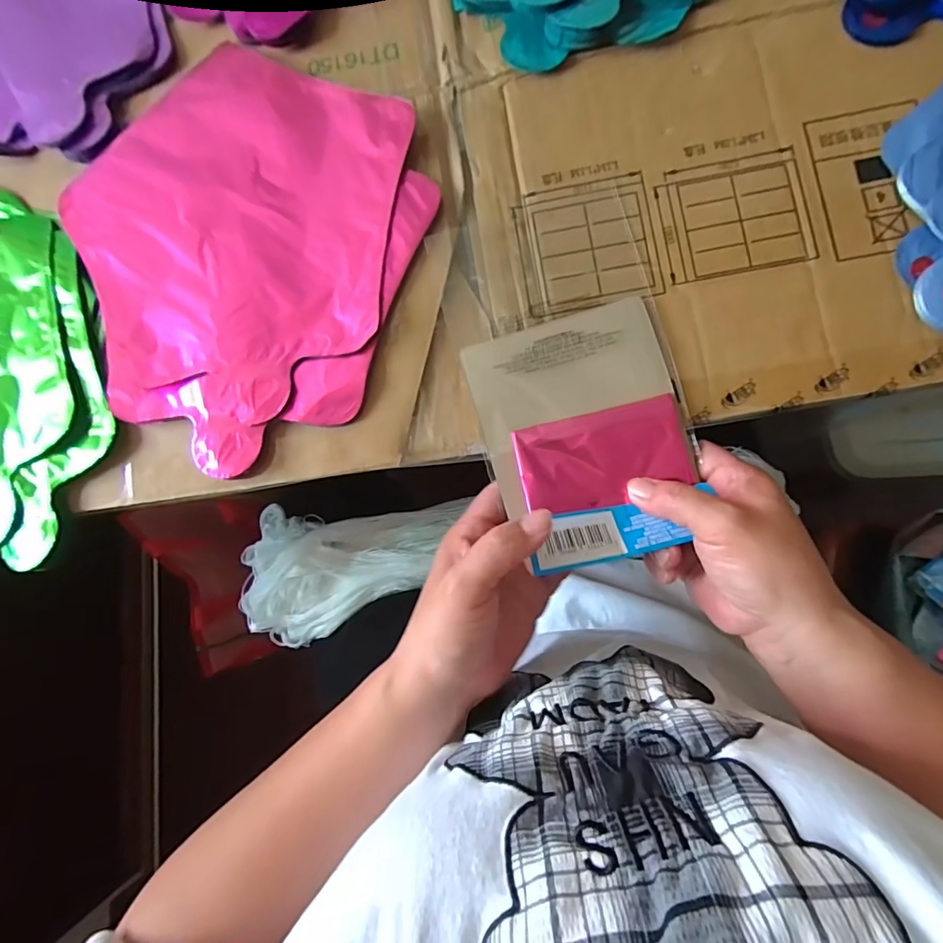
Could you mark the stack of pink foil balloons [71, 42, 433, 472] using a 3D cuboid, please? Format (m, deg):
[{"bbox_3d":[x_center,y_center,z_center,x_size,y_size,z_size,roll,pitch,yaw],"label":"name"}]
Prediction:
[{"bbox_3d":[-0.158,-0.146,0.328,0.238,0.013,0.261,18,85,8],"label":"stack of pink foil balloons"}]

